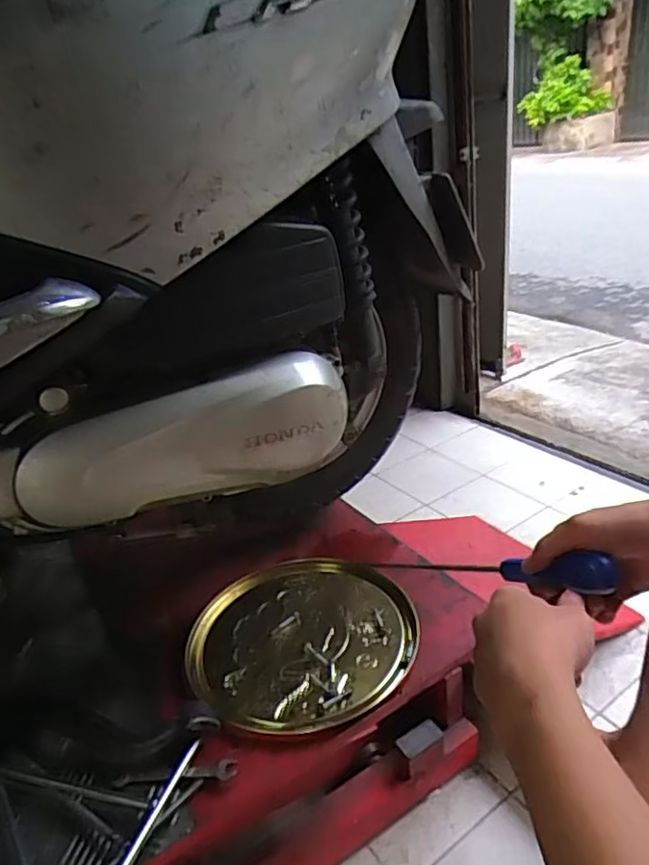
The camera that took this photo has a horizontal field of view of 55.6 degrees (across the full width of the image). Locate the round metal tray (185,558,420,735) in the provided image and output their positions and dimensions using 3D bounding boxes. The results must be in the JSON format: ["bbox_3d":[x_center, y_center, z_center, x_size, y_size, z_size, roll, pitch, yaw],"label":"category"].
[{"bbox_3d":[-0.026,0.235,0.726,0.259,0.015,0.252,-6,27,3],"label":"round metal tray"}]

